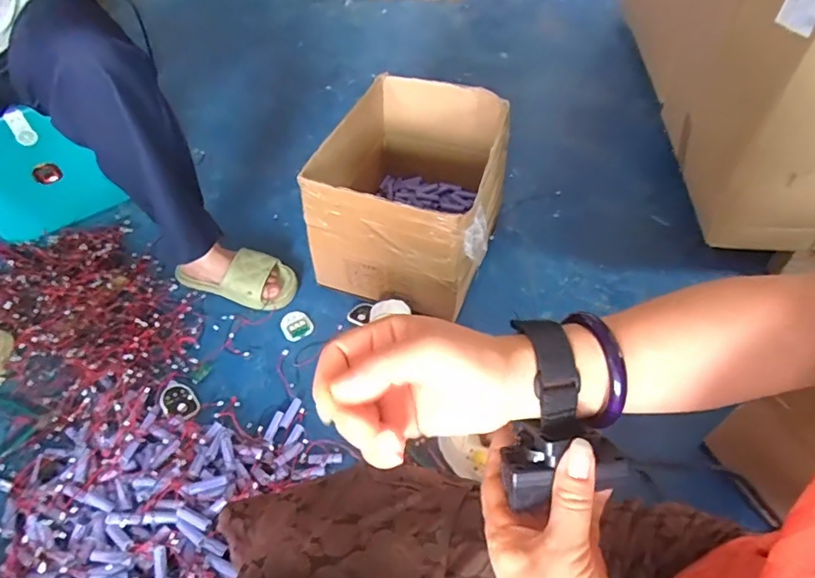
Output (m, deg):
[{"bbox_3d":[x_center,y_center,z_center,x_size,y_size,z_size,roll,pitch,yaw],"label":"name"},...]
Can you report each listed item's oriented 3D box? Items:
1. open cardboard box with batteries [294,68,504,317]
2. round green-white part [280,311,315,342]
[{"bbox_3d":[0.014,-0.176,0.984,0.289,0.266,0.378,12,53,9],"label":"open cardboard box with batteries"},{"bbox_3d":[-0.200,0.064,0.939,0.056,0.006,0.058,0,52,0],"label":"round green-white part"}]

